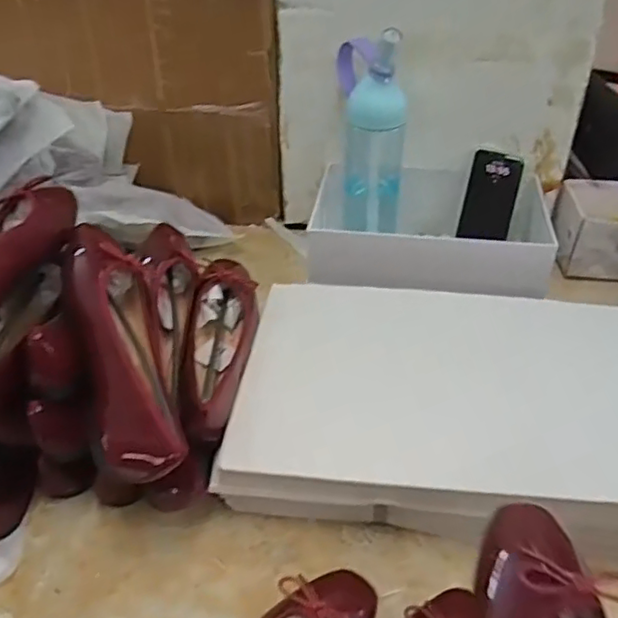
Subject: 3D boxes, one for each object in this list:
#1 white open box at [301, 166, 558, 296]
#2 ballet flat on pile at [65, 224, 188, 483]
[{"bbox_3d":[0.162,-0.109,0.836,0.302,0.092,0.202,10,39,13],"label":"white open box"},{"bbox_3d":[-0.158,0.036,0.528,0.063,0.073,0.232,-14,61,-15],"label":"ballet flat on pile"}]

